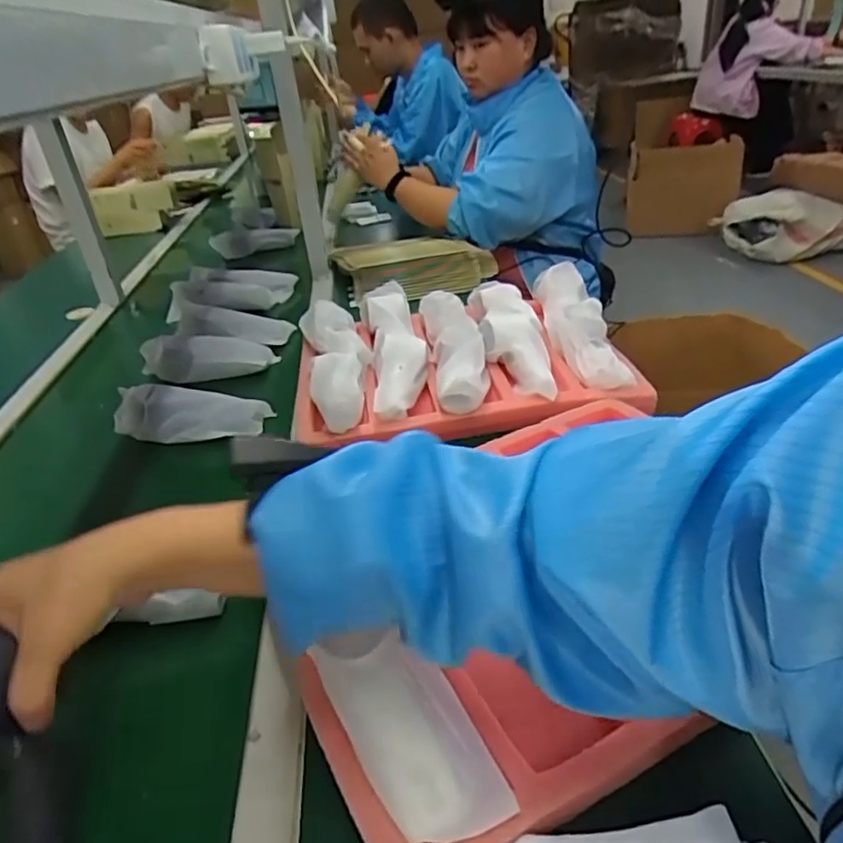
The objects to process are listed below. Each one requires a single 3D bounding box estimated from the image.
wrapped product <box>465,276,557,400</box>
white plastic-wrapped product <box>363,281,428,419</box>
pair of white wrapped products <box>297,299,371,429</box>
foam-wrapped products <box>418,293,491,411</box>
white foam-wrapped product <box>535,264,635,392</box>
[{"bbox_3d":[0.120,-0.121,0.860,0.085,0.058,0.298,-5,32,2],"label":"wrapped product"},{"bbox_3d":[-0.035,-0.110,0.859,0.076,0.050,0.323,-7,32,-2],"label":"white plastic-wrapped product"},{"bbox_3d":[-0.111,-0.087,0.840,0.086,0.047,0.309,-11,32,-8],"label":"pair of white wrapped products"},{"bbox_3d":[0.045,-0.102,0.847,0.072,0.047,0.278,-7,32,-2],"label":"foam-wrapped products"},{"bbox_3d":[0.215,-0.143,0.884,0.082,0.055,0.315,-5,32,1],"label":"white foam-wrapped product"}]

